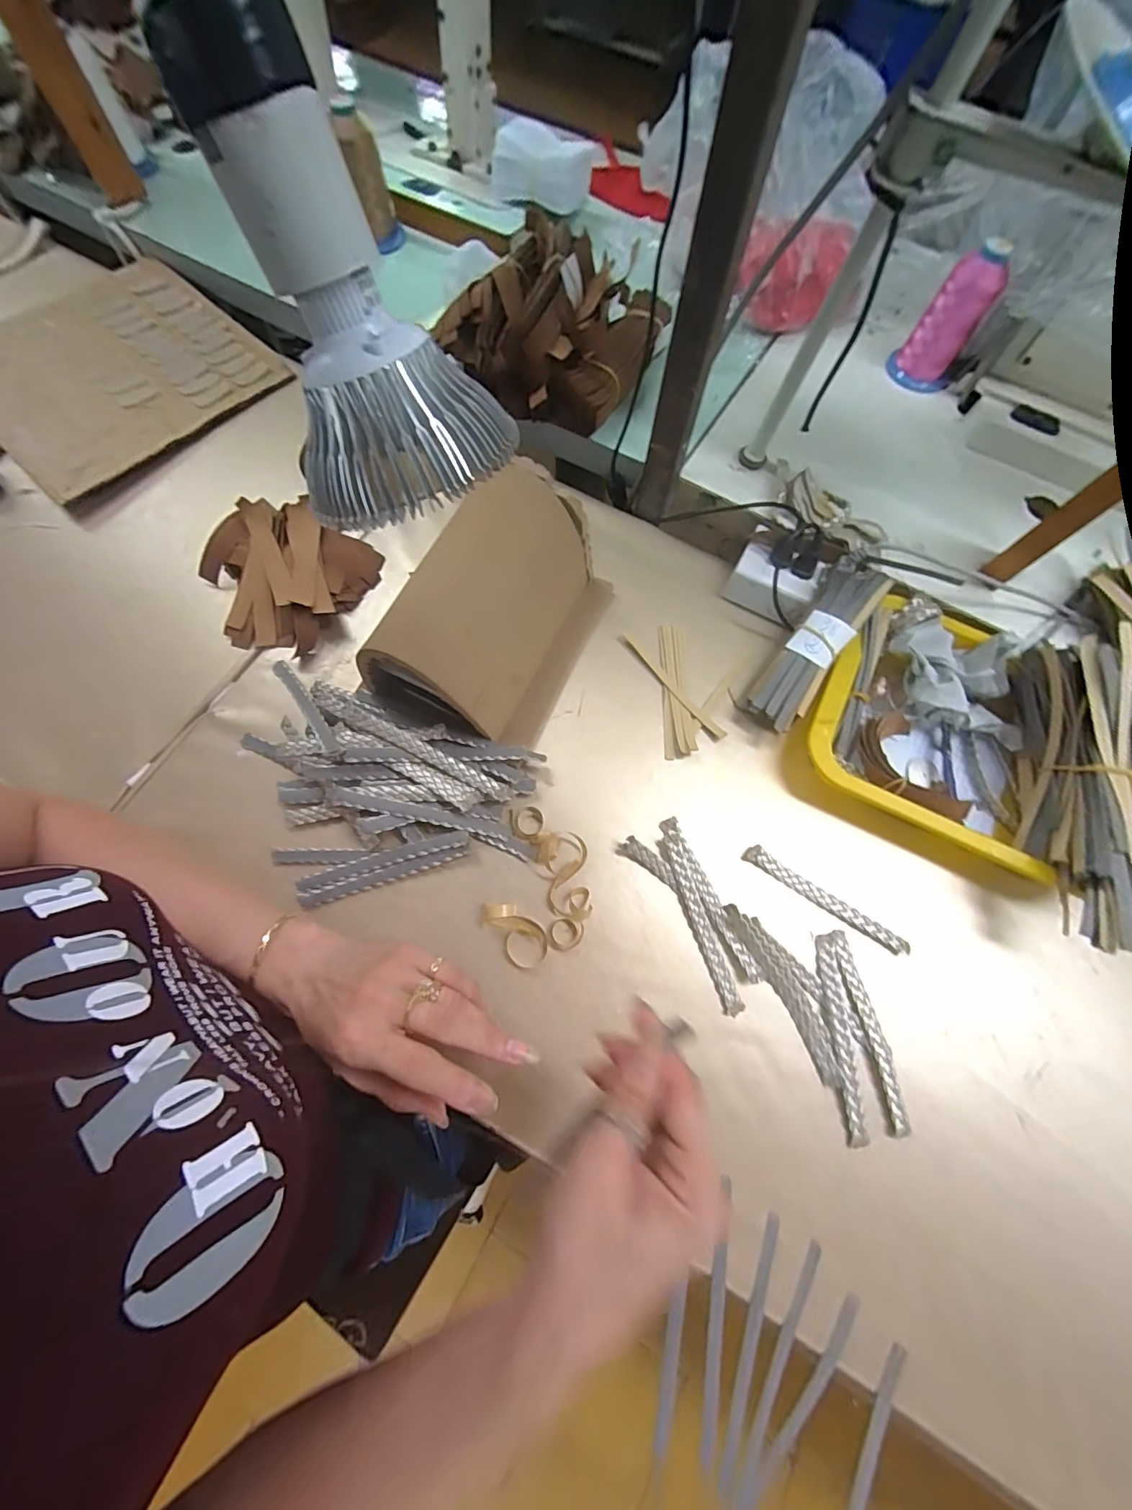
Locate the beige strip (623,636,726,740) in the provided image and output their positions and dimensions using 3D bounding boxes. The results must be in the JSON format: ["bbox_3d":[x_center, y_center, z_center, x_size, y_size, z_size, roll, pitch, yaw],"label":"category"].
[{"bbox_3d":[0.097,-0.063,0.450,0.011,0.004,0.129,-38,77,-14],"label":"beige strip"}]

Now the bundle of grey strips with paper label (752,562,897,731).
[{"bbox_3d":[0.214,-0.093,0.423,0.042,0.026,0.148,34,94,9],"label":"bundle of grey strips with paper label"}]

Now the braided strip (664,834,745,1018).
[{"bbox_3d":[0.104,0.130,0.382,0.016,0.005,0.136,-17,73,-8],"label":"braided strip"}]

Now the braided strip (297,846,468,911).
[{"bbox_3d":[-0.142,0.094,0.386,0.129,0.010,0.013,-17,73,-8],"label":"braided strip"}]

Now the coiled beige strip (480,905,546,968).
[{"bbox_3d":[-0.039,0.133,0.367,0.032,0.023,0.058,-42,78,-15],"label":"coiled beige strip"}]

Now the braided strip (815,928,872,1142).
[{"bbox_3d":[0.200,0.204,0.356,0.017,0.005,0.134,1,71,-2],"label":"braided strip"}]

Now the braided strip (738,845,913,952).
[{"bbox_3d":[0.207,0.116,0.392,0.137,0.004,0.015,33,73,9],"label":"braided strip"}]

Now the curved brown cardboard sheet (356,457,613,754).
[{"bbox_3d":[-0.059,-0.119,0.406,0.141,0.114,0.200,23,72,7],"label":"curved brown cardboard sheet"}]

